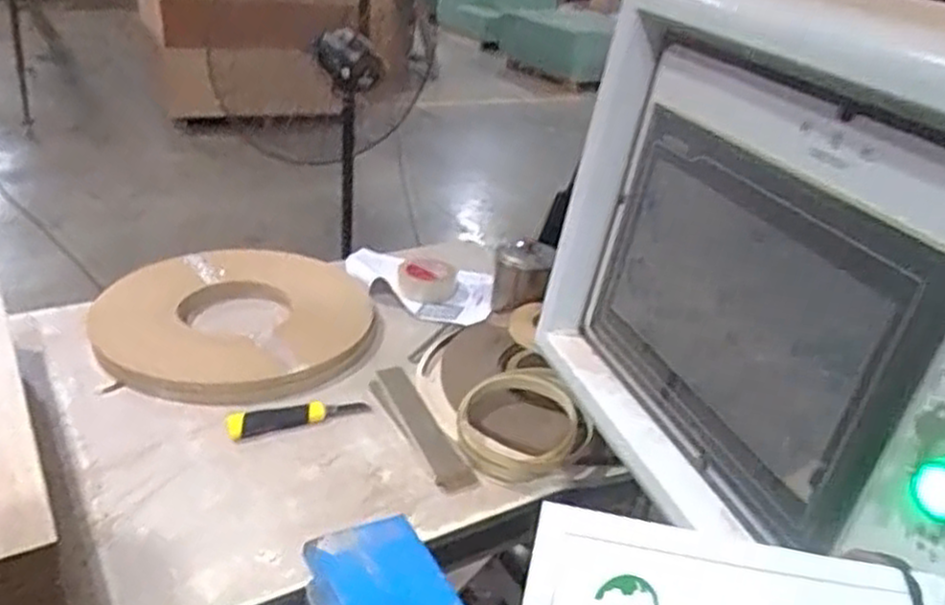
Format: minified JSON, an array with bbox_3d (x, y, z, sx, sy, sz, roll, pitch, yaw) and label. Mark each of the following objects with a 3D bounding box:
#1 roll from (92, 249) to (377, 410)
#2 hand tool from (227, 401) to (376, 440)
[{"bbox_3d":[-0.378,0.024,1.208,0.435,0.047,0.393,9,28,8],"label":"roll"},{"bbox_3d":[-0.230,0.147,1.020,0.184,0.017,0.049,-7,30,-20],"label":"hand tool"}]

